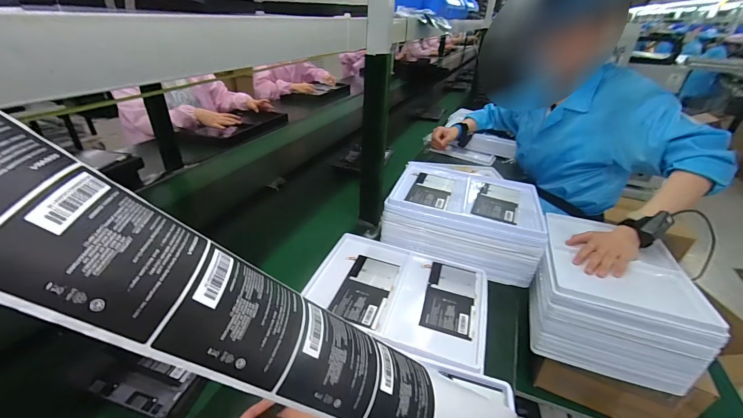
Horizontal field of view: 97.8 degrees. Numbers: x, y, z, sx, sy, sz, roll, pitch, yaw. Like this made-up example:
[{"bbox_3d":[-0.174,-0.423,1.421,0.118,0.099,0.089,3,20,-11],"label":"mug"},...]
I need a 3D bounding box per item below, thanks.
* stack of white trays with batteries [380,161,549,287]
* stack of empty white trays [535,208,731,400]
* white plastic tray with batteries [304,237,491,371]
[{"bbox_3d":[0.216,0.011,0.770,0.317,0.113,0.258,13,32,15],"label":"stack of white trays with batteries"},{"bbox_3d":[0.483,0.160,0.695,0.251,0.159,0.317,14,32,16],"label":"stack of empty white trays"},{"bbox_3d":[0.056,0.152,0.621,0.324,0.023,0.239,15,33,18],"label":"white plastic tray with batteries"}]

